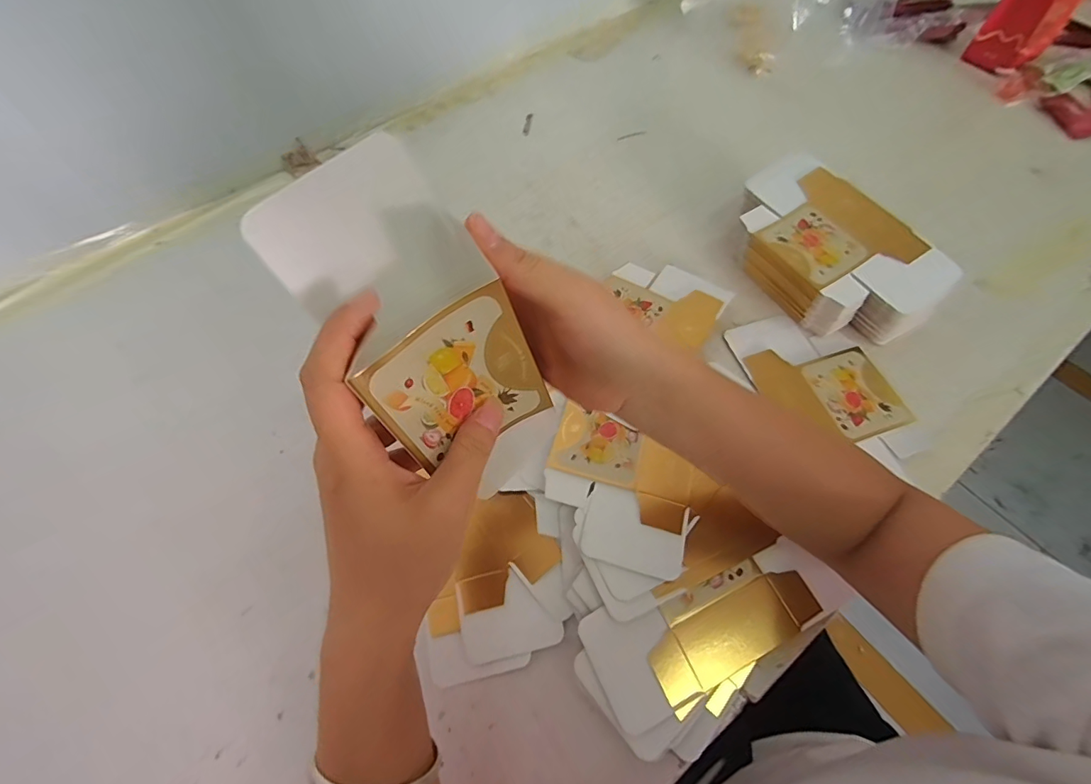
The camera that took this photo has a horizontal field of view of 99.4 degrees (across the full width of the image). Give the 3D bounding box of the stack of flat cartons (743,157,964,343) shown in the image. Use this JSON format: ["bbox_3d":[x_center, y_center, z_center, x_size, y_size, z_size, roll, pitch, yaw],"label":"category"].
[{"bbox_3d":[0.257,-0.128,0.430,0.112,0.061,0.185,-34,67,-15],"label":"stack of flat cartons"}]

